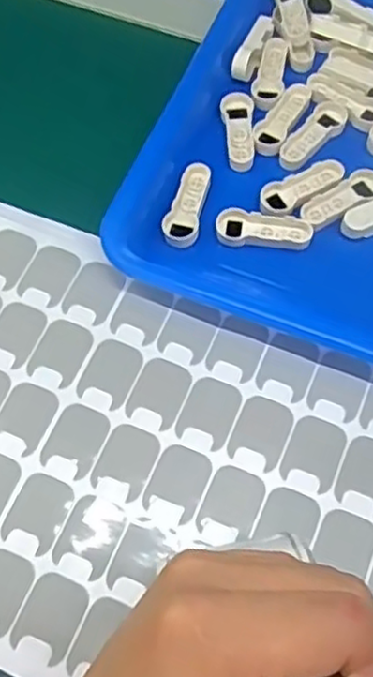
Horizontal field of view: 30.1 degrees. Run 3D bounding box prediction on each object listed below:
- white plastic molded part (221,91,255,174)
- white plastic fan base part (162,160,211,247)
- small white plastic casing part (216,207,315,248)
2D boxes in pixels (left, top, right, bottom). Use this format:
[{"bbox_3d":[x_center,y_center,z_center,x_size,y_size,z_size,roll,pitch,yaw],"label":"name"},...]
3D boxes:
[{"bbox_3d":[0.030,-0.121,0.402,0.018,0.005,0.054,0,65,1],"label":"white plastic molded part"},{"bbox_3d":[0.002,-0.073,0.379,0.019,0.005,0.051,17,66,9],"label":"white plastic fan base part"},{"bbox_3d":[0.041,-0.057,0.372,0.051,0.007,0.019,11,65,6],"label":"small white plastic casing part"}]

